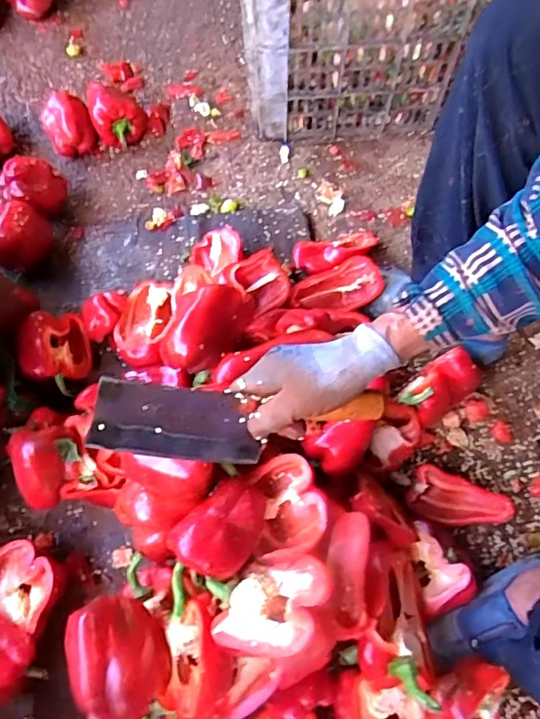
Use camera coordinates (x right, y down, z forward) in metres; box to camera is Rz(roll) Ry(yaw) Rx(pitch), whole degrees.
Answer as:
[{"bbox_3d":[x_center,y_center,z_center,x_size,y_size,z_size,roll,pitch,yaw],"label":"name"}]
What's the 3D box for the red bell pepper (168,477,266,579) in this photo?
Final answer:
[{"bbox_3d":[-0.044,0.162,0.516,0.067,0.053,0.097,40,72,15],"label":"red bell pepper"}]

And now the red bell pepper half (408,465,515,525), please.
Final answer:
[{"bbox_3d":[0.235,0.177,0.660,0.115,0.024,0.055,19,68,8],"label":"red bell pepper half"}]

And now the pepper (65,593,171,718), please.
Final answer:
[{"bbox_3d":[-0.136,0.268,0.482,0.070,0.062,0.103,-19,68,-8],"label":"pepper"}]

